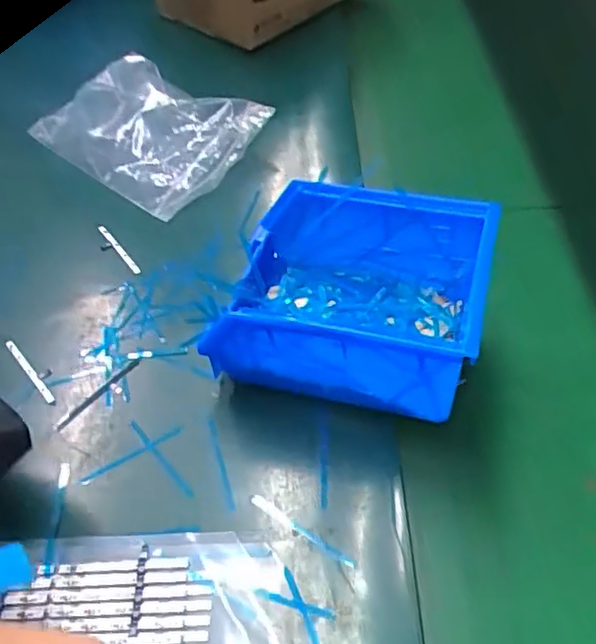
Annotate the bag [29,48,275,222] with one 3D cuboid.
[{"bbox_3d":[-0.127,-0.158,0.527,0.185,0.040,0.117,30,56,25],"label":"bag"}]

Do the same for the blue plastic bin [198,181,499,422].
[{"bbox_3d":[0.028,-0.010,0.356,0.130,0.082,0.103,13,50,13],"label":"blue plastic bin"}]

